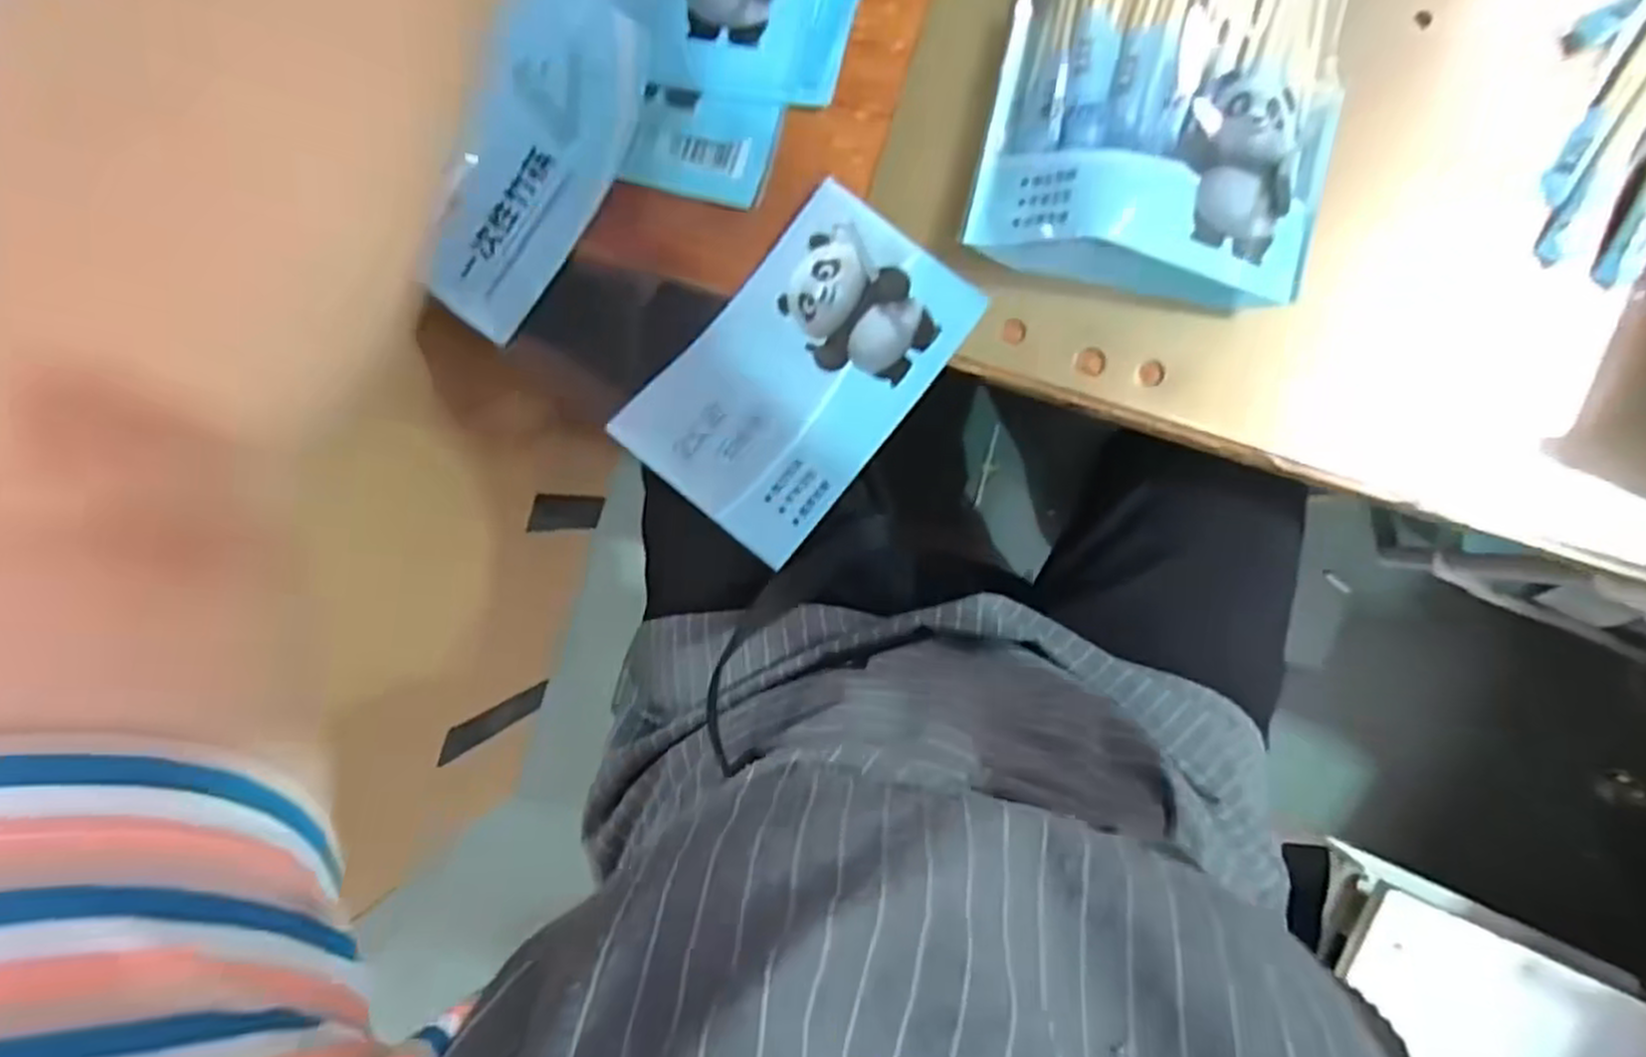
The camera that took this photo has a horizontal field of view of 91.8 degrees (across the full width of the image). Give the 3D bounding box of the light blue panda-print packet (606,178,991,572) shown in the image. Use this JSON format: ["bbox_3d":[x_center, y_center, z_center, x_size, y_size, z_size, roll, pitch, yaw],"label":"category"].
[{"bbox_3d":[-0.013,-0.091,0.466,0.126,0.017,0.194,40,92,4],"label":"light blue panda-print packet"}]

